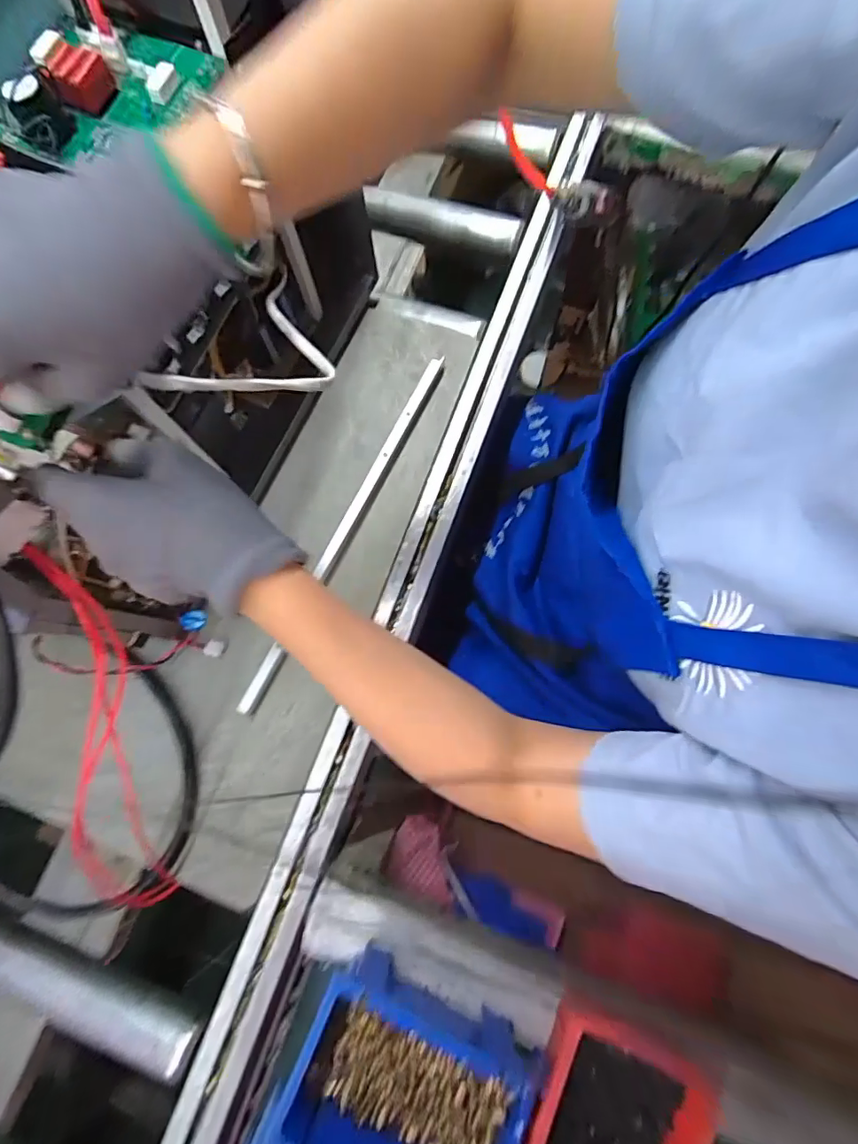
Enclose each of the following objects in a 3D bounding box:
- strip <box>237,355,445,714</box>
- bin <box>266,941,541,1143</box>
[{"bbox_3d":[-0.081,-0.053,0.502,0.020,0.012,0.410,25,77,8],"label":"strip"},{"bbox_3d":[-0.009,0.344,0.336,0.155,0.067,0.097,23,77,8],"label":"bin"}]

